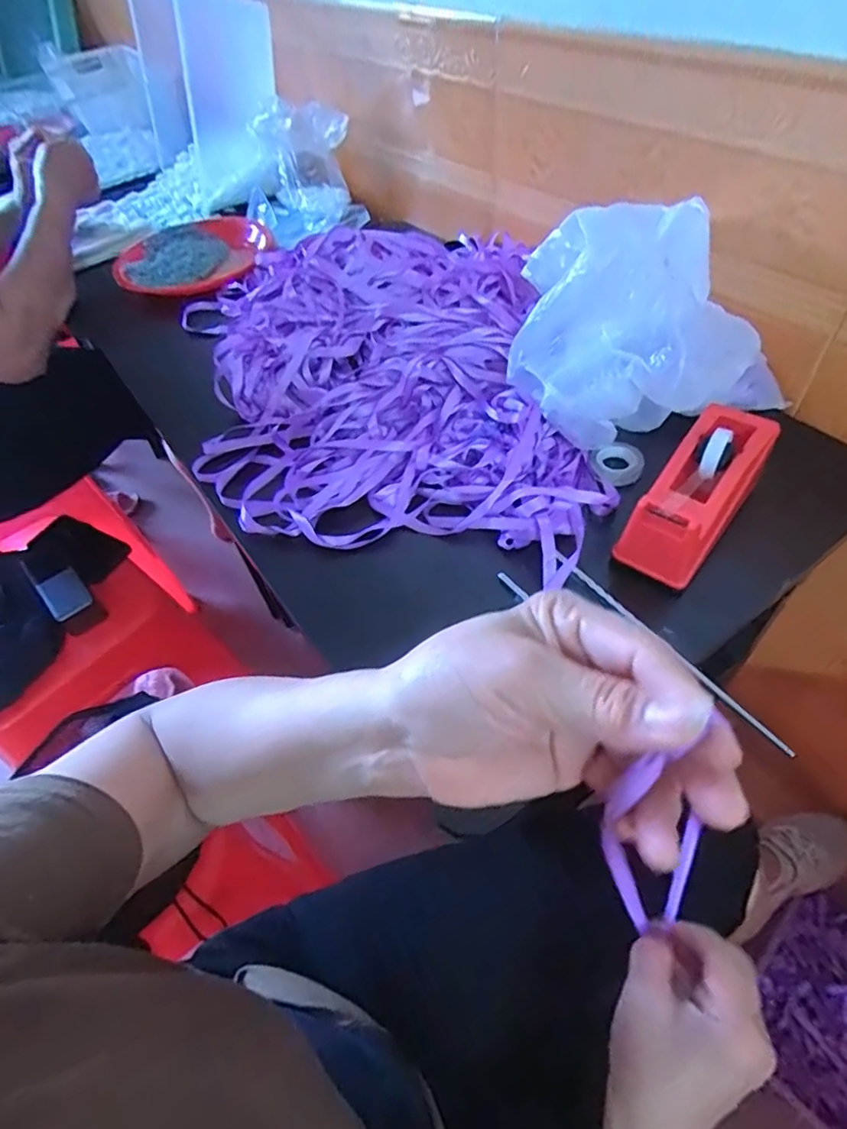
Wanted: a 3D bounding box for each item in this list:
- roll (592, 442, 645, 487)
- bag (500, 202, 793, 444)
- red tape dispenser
[{"bbox_3d":[0.180,-0.093,0.545,0.043,0.012,0.044,-3,51,4],"label":"roll"},{"bbox_3d":[0.210,-0.203,0.510,0.265,0.162,0.152,-6,50,2],"label":"bag"},{"bbox_3d":[0.220,-0.056,0.475,0.063,0.073,0.155,31,60,27],"label":"red tape dispenser"}]

